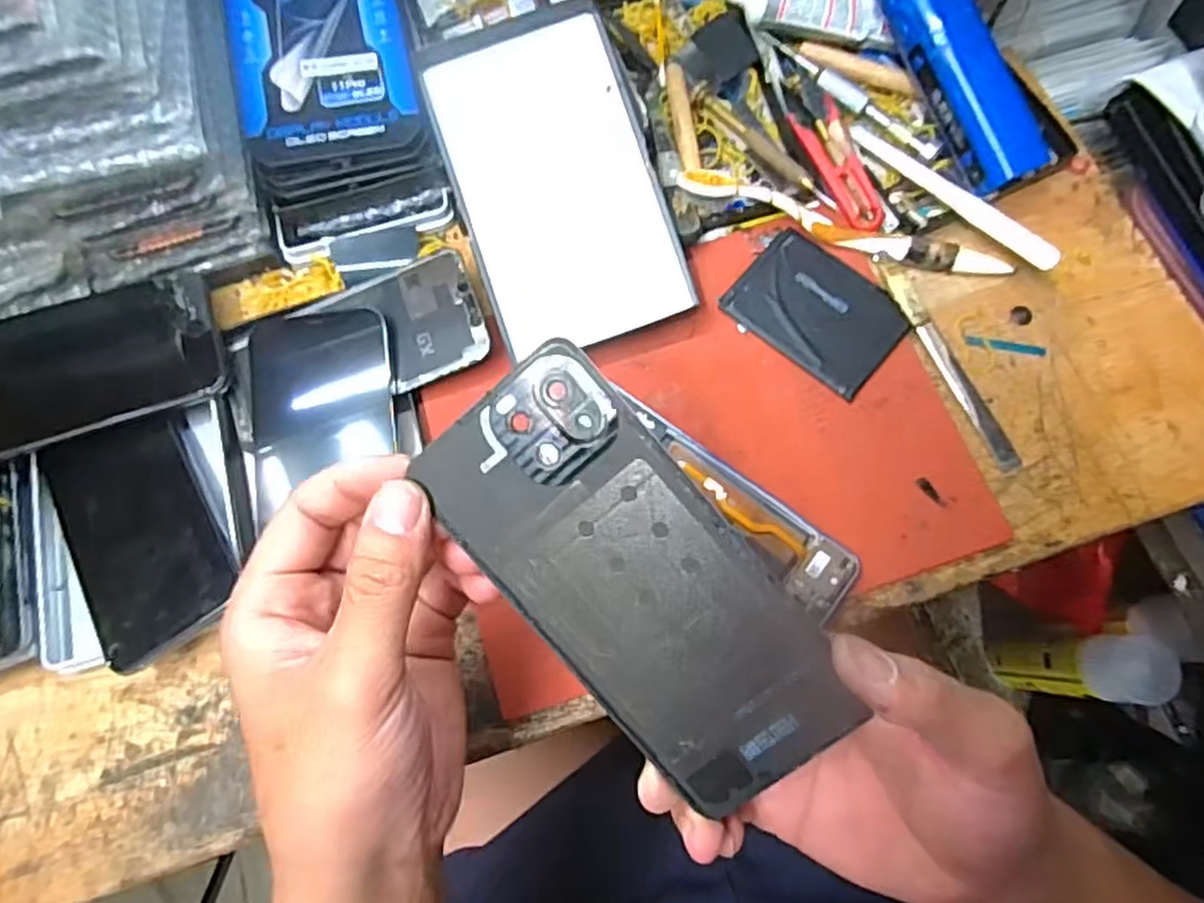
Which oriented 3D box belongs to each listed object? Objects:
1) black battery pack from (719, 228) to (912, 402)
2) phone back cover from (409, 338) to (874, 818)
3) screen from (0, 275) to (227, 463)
[{"bbox_3d":[0.114,-0.074,0.374,0.084,0.010,0.061,39,79,13],"label":"black battery pack"},{"bbox_3d":[0.011,0.042,0.226,0.070,0.005,0.153,-40,93,10],"label":"phone back cover"},{"bbox_3d":[-0.280,-0.044,0.372,0.152,0.015,0.078,-20,75,-12],"label":"screen"}]

